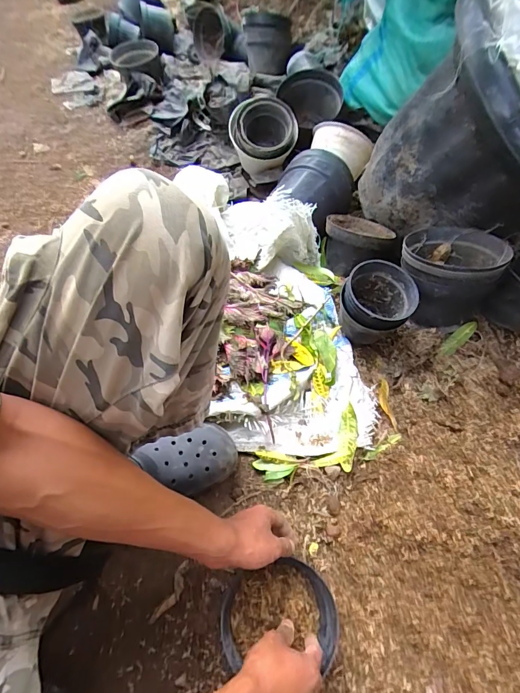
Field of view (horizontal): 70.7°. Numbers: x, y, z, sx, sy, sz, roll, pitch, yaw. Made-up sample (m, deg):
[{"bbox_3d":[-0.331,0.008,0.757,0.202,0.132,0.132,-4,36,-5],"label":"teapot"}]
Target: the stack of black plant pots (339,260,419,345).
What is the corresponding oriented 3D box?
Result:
[{"bbox_3d":[0.215,-0.073,0.693,0.123,0.116,0.132,27,64,14],"label":"stack of black plant pots"}]

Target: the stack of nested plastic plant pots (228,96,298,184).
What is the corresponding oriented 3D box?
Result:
[{"bbox_3d":[0.008,-0.548,0.976,0.175,0.140,0.147,-2,61,-2],"label":"stack of nested plastic plant pots"}]

